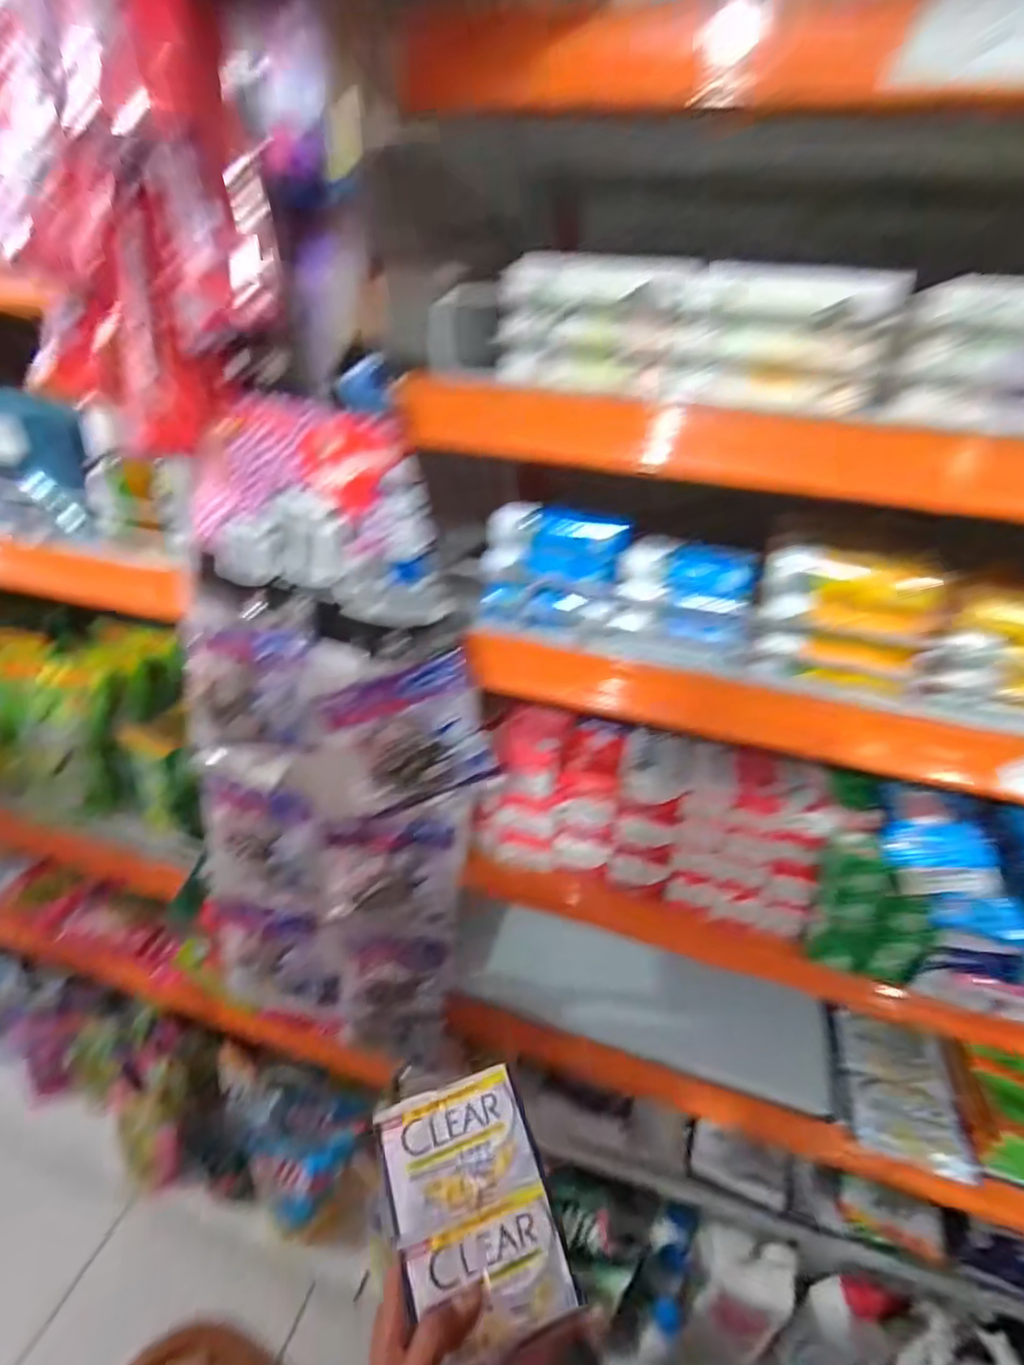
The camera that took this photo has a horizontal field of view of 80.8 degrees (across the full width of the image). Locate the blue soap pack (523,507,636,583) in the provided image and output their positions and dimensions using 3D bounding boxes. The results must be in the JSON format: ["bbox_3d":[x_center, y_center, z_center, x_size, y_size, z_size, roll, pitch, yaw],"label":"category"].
[{"bbox_3d":[0.044,-0.091,0.400,0.063,0.039,0.025,9,29,7],"label":"blue soap pack"}]

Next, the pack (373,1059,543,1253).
[{"bbox_3d":[-0.034,0.297,0.383,0.091,0.007,0.068,-11,51,-17],"label":"pack"}]

